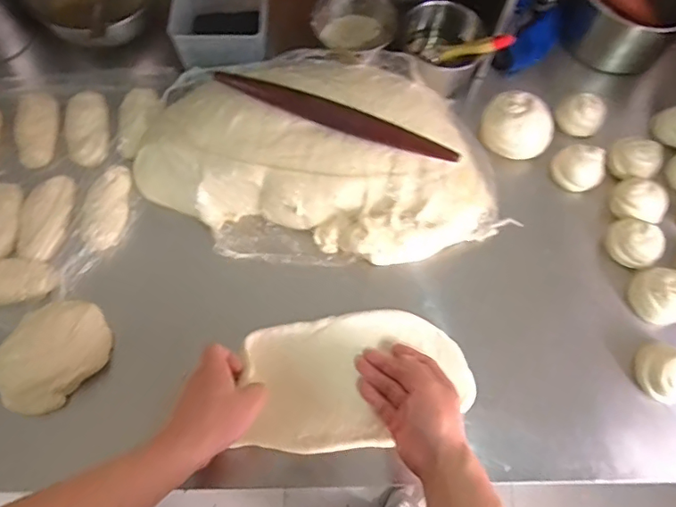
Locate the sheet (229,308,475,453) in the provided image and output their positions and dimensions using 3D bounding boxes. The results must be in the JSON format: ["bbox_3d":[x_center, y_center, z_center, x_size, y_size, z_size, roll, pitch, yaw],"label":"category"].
[{"bbox_3d":[0.024,0.145,0.617,0.261,0.024,0.158,-4,67,-5],"label":"sheet"}]

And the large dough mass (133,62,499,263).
[{"bbox_3d":[-0.027,-0.142,0.706,0.488,0.069,0.289,5,67,-1],"label":"large dough mass"}]

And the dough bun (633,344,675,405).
[{"bbox_3d":[0.395,0.141,0.611,0.061,0.036,0.069,-12,68,-8],"label":"dough bun"}]

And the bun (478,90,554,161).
[{"bbox_3d":[0.259,-0.185,0.741,0.098,0.056,0.080,34,70,11],"label":"bun"}]

